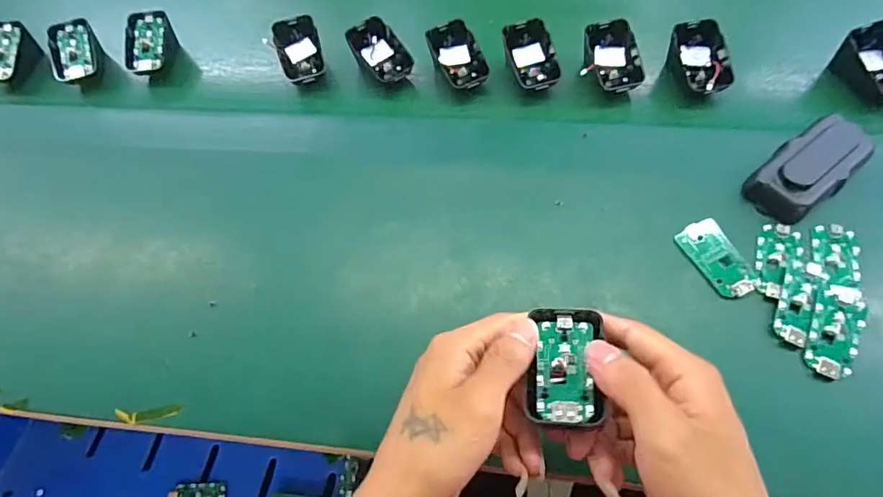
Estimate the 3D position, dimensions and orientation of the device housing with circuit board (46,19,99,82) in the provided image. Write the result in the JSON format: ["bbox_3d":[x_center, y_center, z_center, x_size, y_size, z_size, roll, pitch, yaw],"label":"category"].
[{"bbox_3d":[-0.393,-0.205,0.542,0.043,0.042,0.073,-16,63,-3],"label":"device housing with circuit board"}]

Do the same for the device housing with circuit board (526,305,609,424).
[{"bbox_3d":[0.070,0.066,0.279,0.039,0.014,0.070,7,51,8],"label":"device housing with circuit board"}]

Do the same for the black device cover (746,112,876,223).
[{"bbox_3d":[0.294,-0.064,0.400,0.099,0.031,0.051,-41,65,-13],"label":"black device cover"}]

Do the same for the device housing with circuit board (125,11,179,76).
[{"bbox_3d":[-0.314,-0.216,0.540,0.045,0.033,0.072,4,78,-7],"label":"device housing with circuit board"}]

